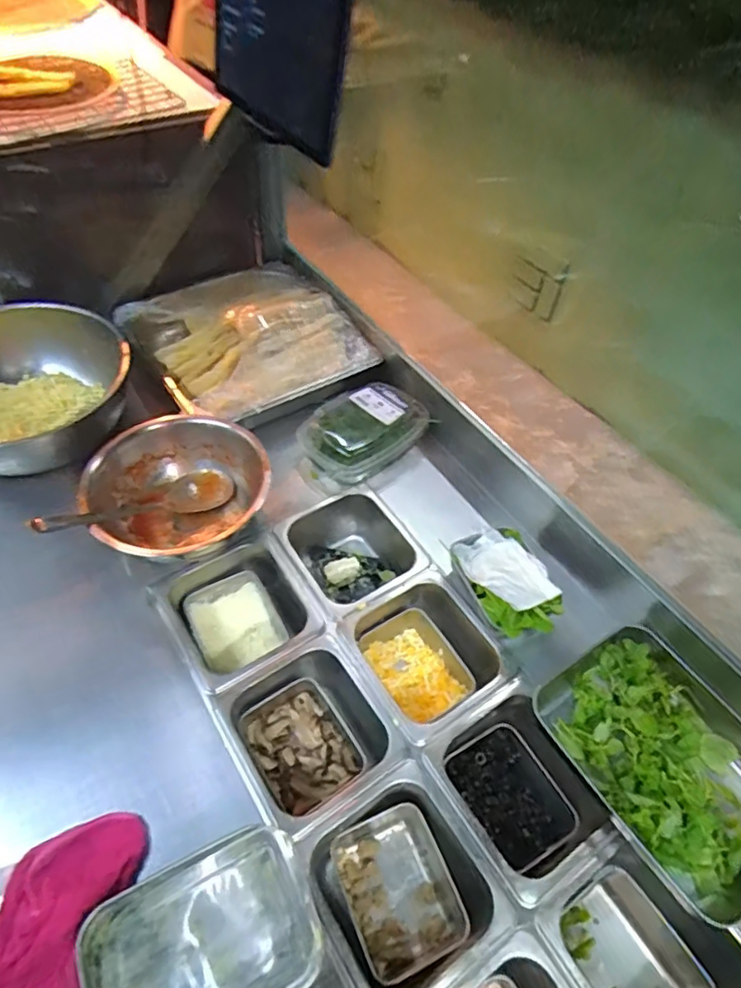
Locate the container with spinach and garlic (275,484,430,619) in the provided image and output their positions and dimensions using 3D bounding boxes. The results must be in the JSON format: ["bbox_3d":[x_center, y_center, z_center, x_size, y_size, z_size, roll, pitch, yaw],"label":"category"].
[{"bbox_3d":[-0.020,0.098,0.851,0.178,0.123,0.169,-27,58,-23],"label":"container with spinach and garlic"}]

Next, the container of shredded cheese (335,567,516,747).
[{"bbox_3d":[0.066,0.213,0.747,0.156,0.100,0.173,-25,57,-22],"label":"container of shredded cheese"}]

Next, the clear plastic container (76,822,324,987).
[{"bbox_3d":[-0.143,0.379,0.495,0.185,0.050,0.133,-19,55,-18],"label":"clear plastic container"}]

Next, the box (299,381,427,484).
[{"bbox_3d":[-0.009,-0.100,0.900,0.181,0.054,0.138,-33,60,-26],"label":"box"}]

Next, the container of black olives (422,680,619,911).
[{"bbox_3d":[0.157,0.334,0.658,0.146,0.099,0.173,-25,57,-22],"label":"container of black olives"}]

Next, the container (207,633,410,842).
[{"bbox_3d":[-0.070,0.280,0.681,0.161,0.081,0.175,-26,58,-23],"label":"container"}]

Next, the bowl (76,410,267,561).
[{"bbox_3d":[-0.261,-0.009,0.802,0.225,0.106,0.235,2,51,-2],"label":"bowl"}]

